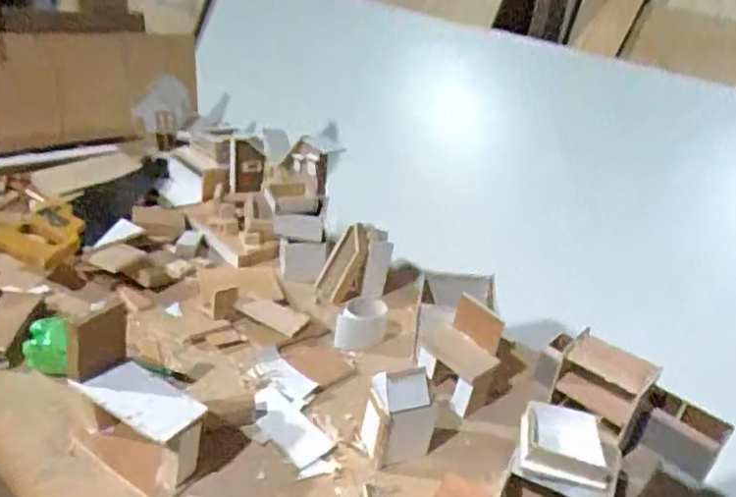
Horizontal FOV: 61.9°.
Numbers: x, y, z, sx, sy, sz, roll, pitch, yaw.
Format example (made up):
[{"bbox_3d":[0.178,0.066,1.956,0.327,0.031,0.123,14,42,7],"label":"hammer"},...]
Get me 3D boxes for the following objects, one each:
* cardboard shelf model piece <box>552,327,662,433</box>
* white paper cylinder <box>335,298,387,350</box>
[{"bbox_3d":[0.242,0.138,0.631,0.066,0.062,0.084,-21,39,-40],"label":"cardboard shelf model piece"},{"bbox_3d":[-0.008,0.090,0.764,0.060,0.054,0.047,6,29,-1],"label":"white paper cylinder"}]

